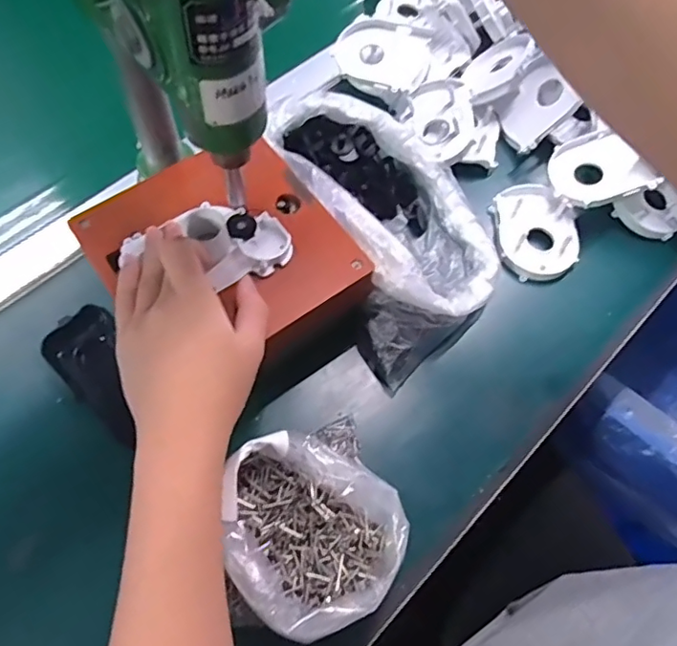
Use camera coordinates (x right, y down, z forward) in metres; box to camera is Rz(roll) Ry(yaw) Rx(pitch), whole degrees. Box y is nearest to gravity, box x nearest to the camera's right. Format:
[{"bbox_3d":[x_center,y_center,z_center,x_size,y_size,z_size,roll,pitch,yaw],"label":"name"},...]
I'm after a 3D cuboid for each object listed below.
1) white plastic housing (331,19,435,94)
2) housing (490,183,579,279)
[{"bbox_3d":[0.041,-0.246,0.512,0.086,0.030,0.072,25,82,4],"label":"white plastic housing"},{"bbox_3d":[0.166,-0.080,0.462,0.063,0.015,0.086,-1,65,-4],"label":"housing"}]

